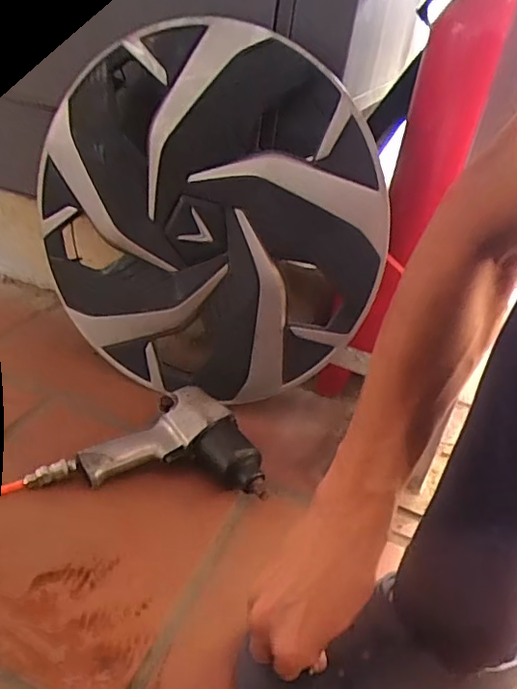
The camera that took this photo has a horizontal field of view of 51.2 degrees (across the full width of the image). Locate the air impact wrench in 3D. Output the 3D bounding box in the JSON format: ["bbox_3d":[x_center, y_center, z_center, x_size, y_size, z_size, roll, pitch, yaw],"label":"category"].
[{"bbox_3d":[-0.127,0.117,0.663,0.266,0.065,0.143,6,33,-3],"label":"air impact wrench"}]

